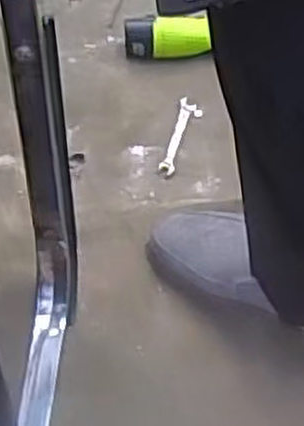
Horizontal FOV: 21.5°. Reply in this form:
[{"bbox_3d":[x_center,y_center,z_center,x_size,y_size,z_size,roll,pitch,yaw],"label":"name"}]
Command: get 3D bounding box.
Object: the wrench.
[{"bbox_3d":[0.035,-0.090,0.934,0.029,0.006,0.116,12,59,8],"label":"wrench"}]

